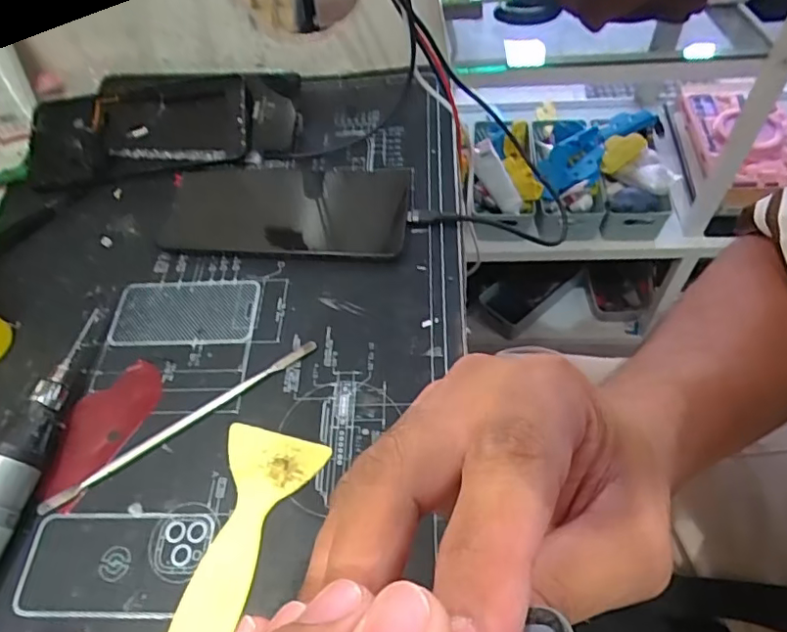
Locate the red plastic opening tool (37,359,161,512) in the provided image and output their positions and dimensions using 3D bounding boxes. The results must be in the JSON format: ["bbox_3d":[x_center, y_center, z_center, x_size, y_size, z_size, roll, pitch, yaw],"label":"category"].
[{"bbox_3d":[-0.161,0.060,0.309,0.038,0.004,0.083,24,61,15],"label":"red plastic opening tool"}]

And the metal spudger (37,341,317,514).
[{"bbox_3d":[-0.112,0.056,0.307,0.159,0.004,0.009,-31,59,-15],"label":"metal spudger"}]

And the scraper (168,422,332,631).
[{"bbox_3d":[-0.076,0.112,0.268,0.051,0.004,0.122,11,58,12],"label":"scraper"}]

